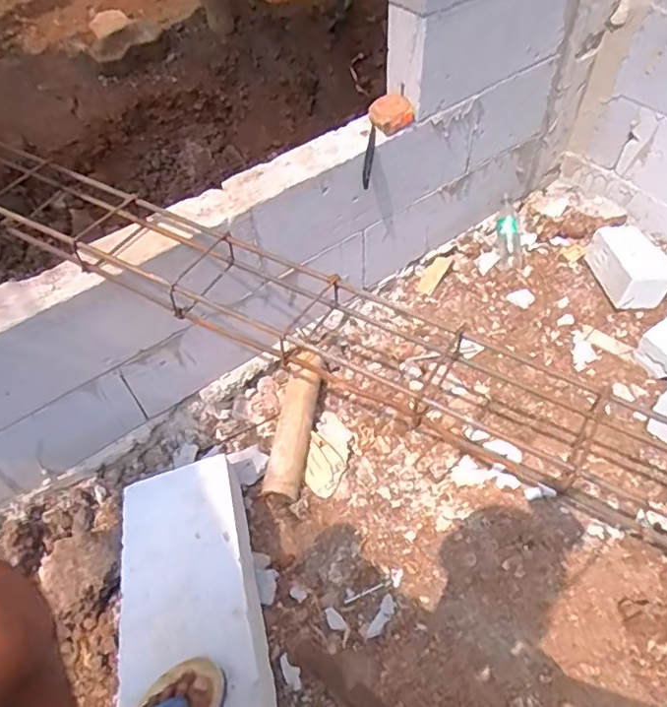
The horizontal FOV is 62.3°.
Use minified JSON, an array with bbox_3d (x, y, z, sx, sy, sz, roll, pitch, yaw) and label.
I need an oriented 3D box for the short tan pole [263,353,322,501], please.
[{"bbox_3d":[-0.080,0.144,1.184,0.076,0.054,0.342,4,53,7],"label":"short tan pole"}]

